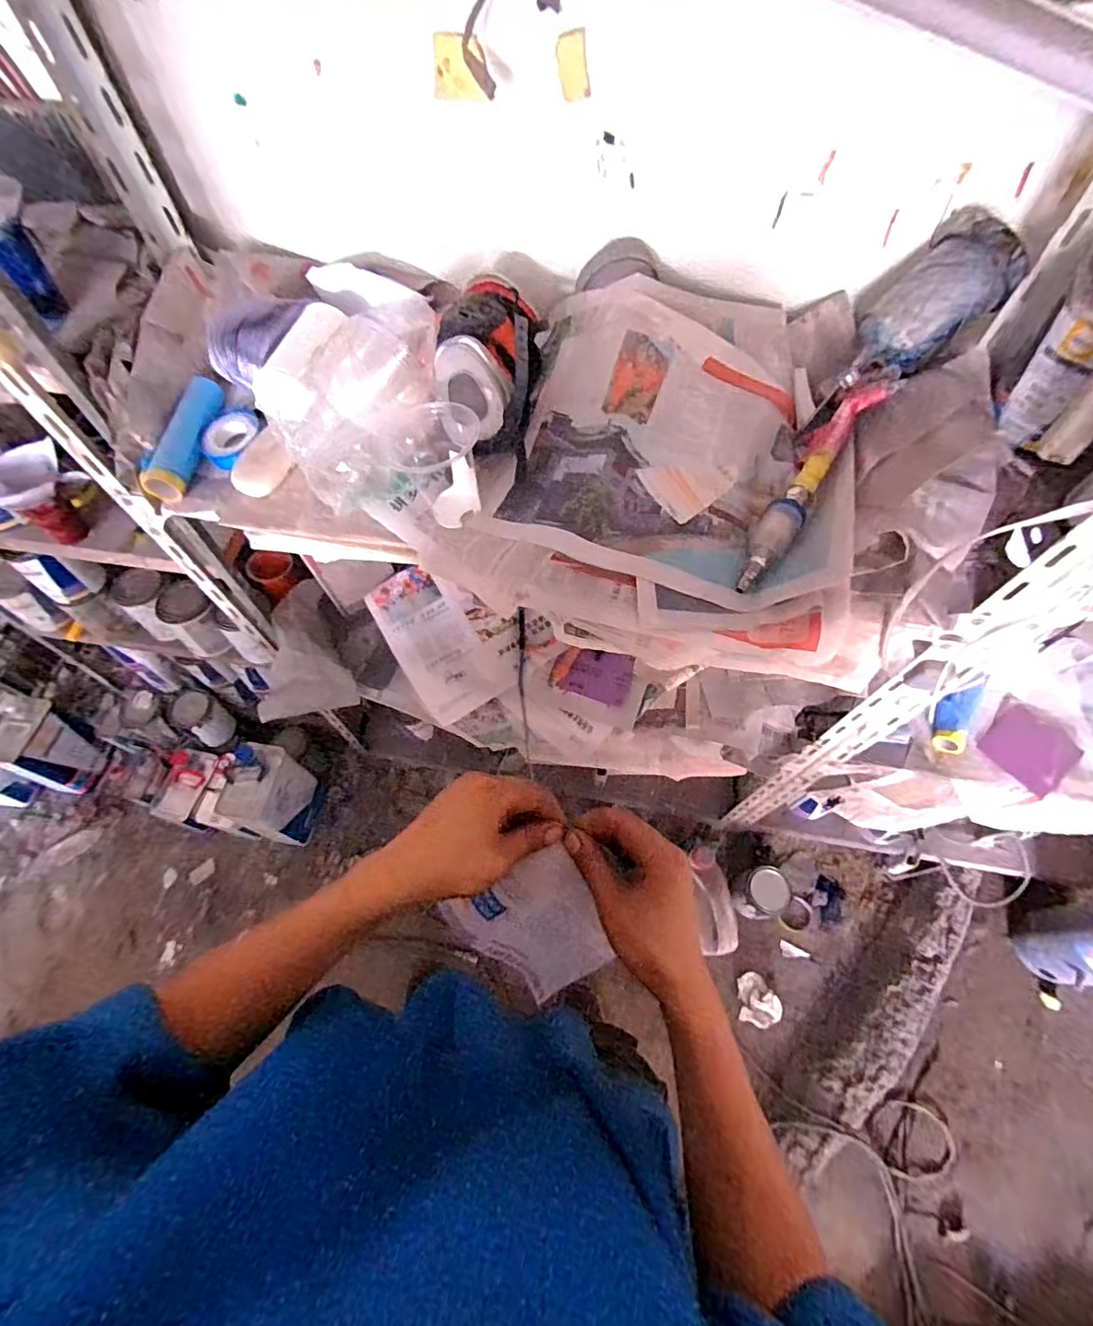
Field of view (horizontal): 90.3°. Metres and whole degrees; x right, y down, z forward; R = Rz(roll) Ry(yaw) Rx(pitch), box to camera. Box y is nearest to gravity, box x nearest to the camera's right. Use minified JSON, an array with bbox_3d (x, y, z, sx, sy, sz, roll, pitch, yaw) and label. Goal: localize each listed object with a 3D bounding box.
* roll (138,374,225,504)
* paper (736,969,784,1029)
[{"bbox_3d":[-0.428,-0.268,0.644,0.040,0.043,0.166,4,60,2],"label":"roll"},{"bbox_3d":[0.492,0.775,1.250,0.090,0.023,0.104,5,60,2],"label":"paper"}]

